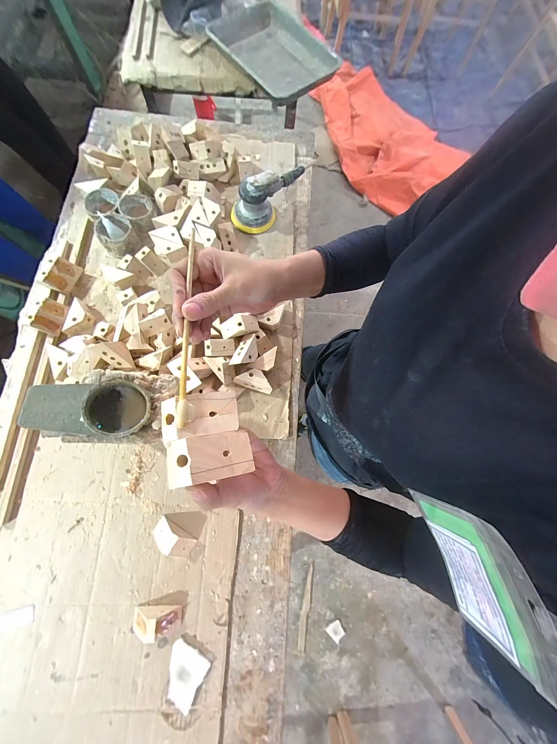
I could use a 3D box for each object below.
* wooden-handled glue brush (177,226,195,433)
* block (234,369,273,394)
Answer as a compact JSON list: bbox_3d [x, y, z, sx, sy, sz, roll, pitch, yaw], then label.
[{"bbox_3d":[-0.082,-0.049,0.226,0.006,0.005,0.192,-2,75,-2],"label":"wooden-handled glue brush"},{"bbox_3d":[-0.051,0.017,0.553,0.079,0.042,0.040,14,76,2],"label":"block"}]

